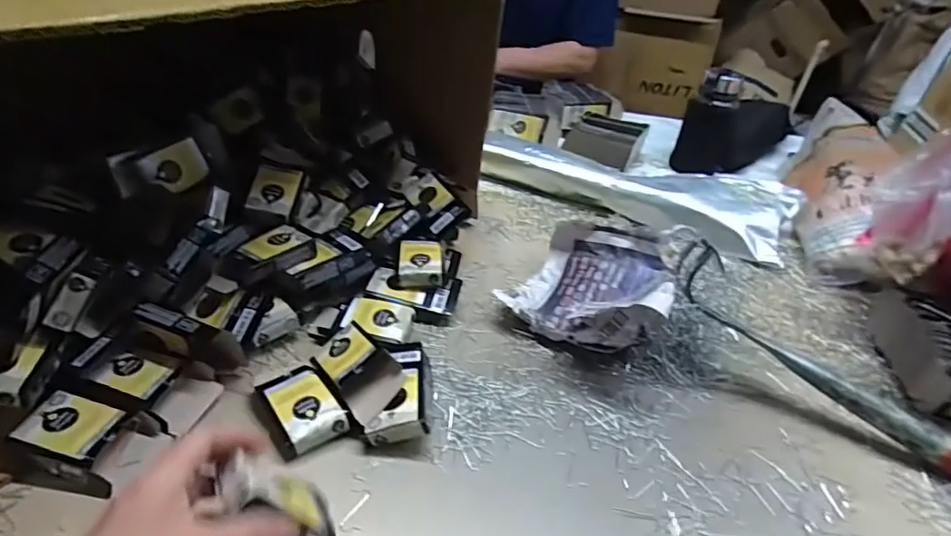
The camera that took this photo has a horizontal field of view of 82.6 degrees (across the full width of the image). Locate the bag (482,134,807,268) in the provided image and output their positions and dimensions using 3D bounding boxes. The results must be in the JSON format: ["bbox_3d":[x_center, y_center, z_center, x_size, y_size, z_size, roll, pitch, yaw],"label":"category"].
[{"bbox_3d":[0.236,-0.130,0.829,0.463,0.060,0.131,20,38,18],"label":"bag"}]

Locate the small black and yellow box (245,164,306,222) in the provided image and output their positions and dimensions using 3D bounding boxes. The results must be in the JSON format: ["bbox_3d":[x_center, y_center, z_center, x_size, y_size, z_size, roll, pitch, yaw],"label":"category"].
[{"bbox_3d":[-0.214,-0.081,0.580,0.047,0.012,0.058,16,64,-16],"label":"small black and yellow box"}]

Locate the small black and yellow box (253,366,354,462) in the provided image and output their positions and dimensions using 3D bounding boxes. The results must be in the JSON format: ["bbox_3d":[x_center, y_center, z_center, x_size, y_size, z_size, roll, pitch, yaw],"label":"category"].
[{"bbox_3d":[-0.149,0.121,0.462,0.058,0.022,0.075,-20,43,-31],"label":"small black and yellow box"}]

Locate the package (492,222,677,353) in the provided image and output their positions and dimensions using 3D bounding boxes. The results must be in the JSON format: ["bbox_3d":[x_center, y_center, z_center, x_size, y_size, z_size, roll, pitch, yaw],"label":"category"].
[{"bbox_3d":[0.132,0.020,0.603,0.168,0.074,0.173,19,38,20],"label":"package"}]

